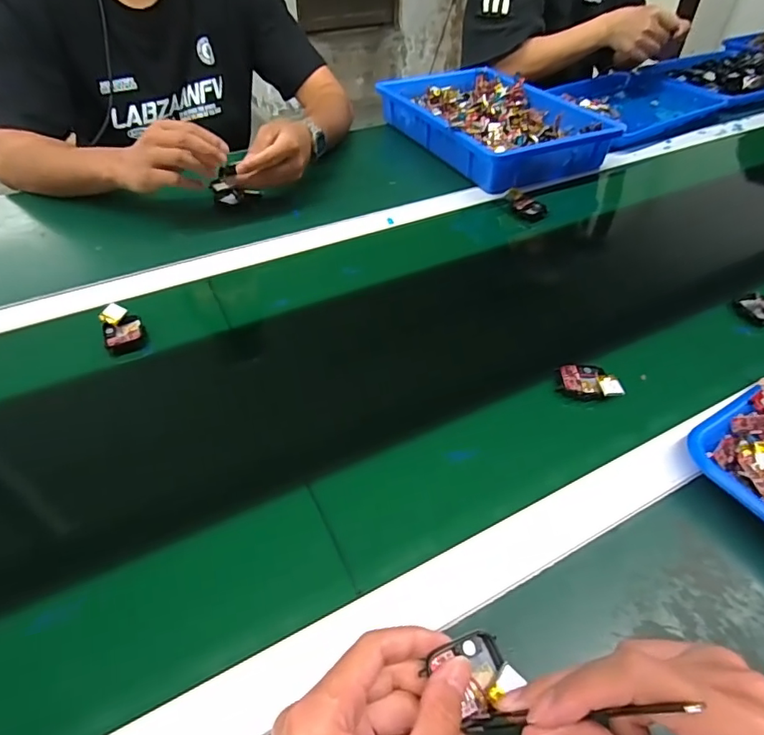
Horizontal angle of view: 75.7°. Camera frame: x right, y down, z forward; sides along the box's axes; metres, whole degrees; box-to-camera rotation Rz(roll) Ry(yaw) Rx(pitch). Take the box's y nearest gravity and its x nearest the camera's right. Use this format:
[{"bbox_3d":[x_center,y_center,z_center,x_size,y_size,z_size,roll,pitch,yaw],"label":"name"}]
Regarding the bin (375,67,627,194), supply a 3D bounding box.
[{"bbox_3d":[0.175,-0.417,0.836,0.237,0.069,0.358,-20,48,-21],"label":"bin"}]

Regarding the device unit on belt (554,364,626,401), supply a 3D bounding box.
[{"bbox_3d":[0.190,0.013,0.456,0.050,0.016,0.040,-1,44,-3],"label":"device unit on belt"}]

